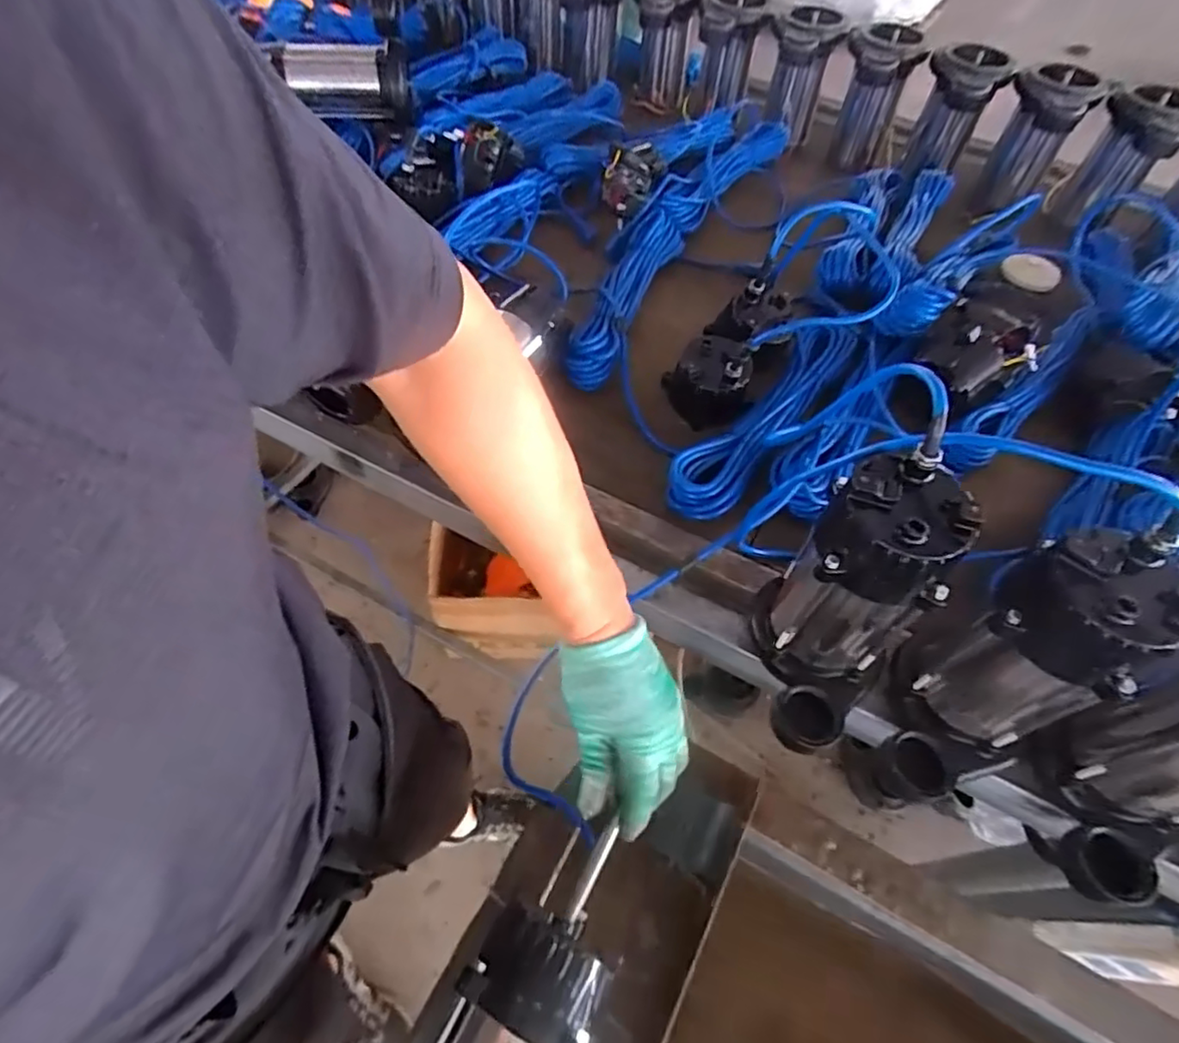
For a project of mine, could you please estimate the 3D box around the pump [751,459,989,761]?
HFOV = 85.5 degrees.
[{"bbox_3d":[0.202,0.069,0.504,0.119,0.231,0.145,34,61,19],"label":"pump"}]

